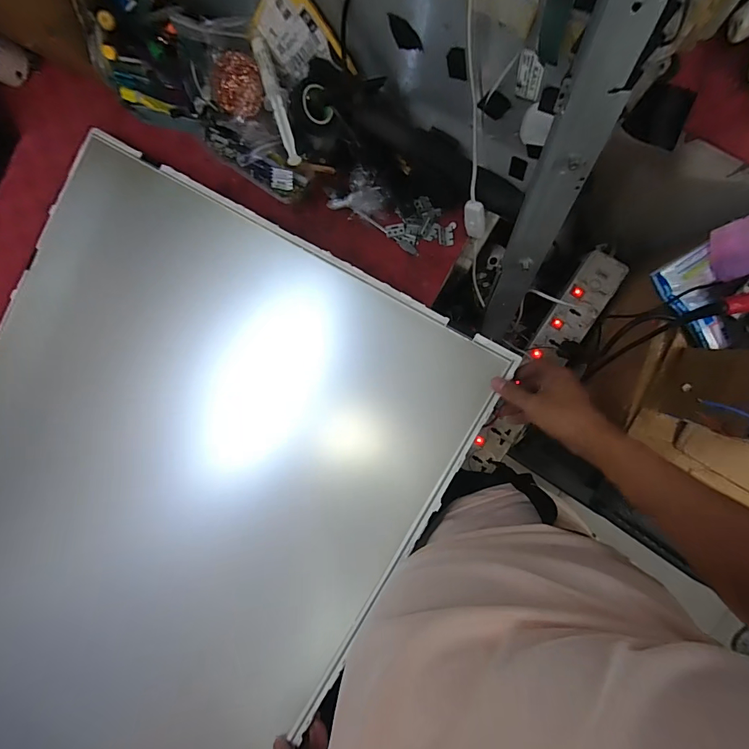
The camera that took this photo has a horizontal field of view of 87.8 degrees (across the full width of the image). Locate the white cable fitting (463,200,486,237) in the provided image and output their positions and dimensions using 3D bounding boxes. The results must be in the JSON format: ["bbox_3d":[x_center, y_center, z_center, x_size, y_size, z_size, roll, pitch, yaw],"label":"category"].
[{"bbox_3d":[0.126,-0.192,0.486,0.022,0.055,0.014,-20,56,8],"label":"white cable fitting"}]

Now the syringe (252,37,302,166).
[{"bbox_3d":[-0.114,-0.318,0.456,0.027,0.016,0.145,-20,88,8],"label":"syringe"}]

